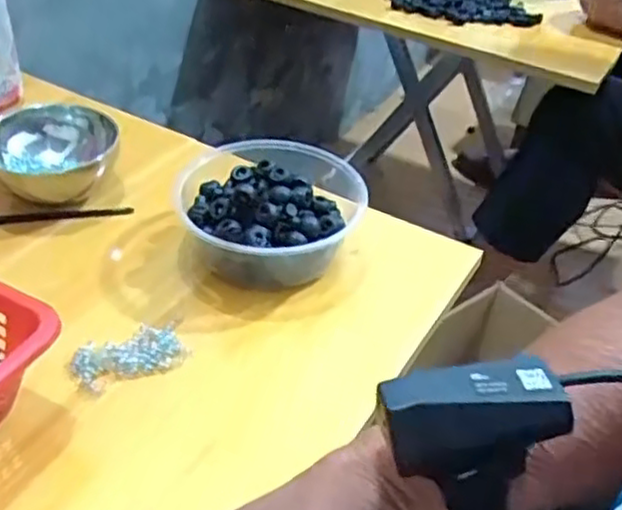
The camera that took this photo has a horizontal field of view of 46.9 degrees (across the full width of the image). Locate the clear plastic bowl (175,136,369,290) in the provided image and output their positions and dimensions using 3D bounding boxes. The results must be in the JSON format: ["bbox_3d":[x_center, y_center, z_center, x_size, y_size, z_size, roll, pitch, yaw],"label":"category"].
[{"bbox_3d":[-0.027,-0.035,0.555,0.143,0.066,0.150,0,38,0],"label":"clear plastic bowl"}]

